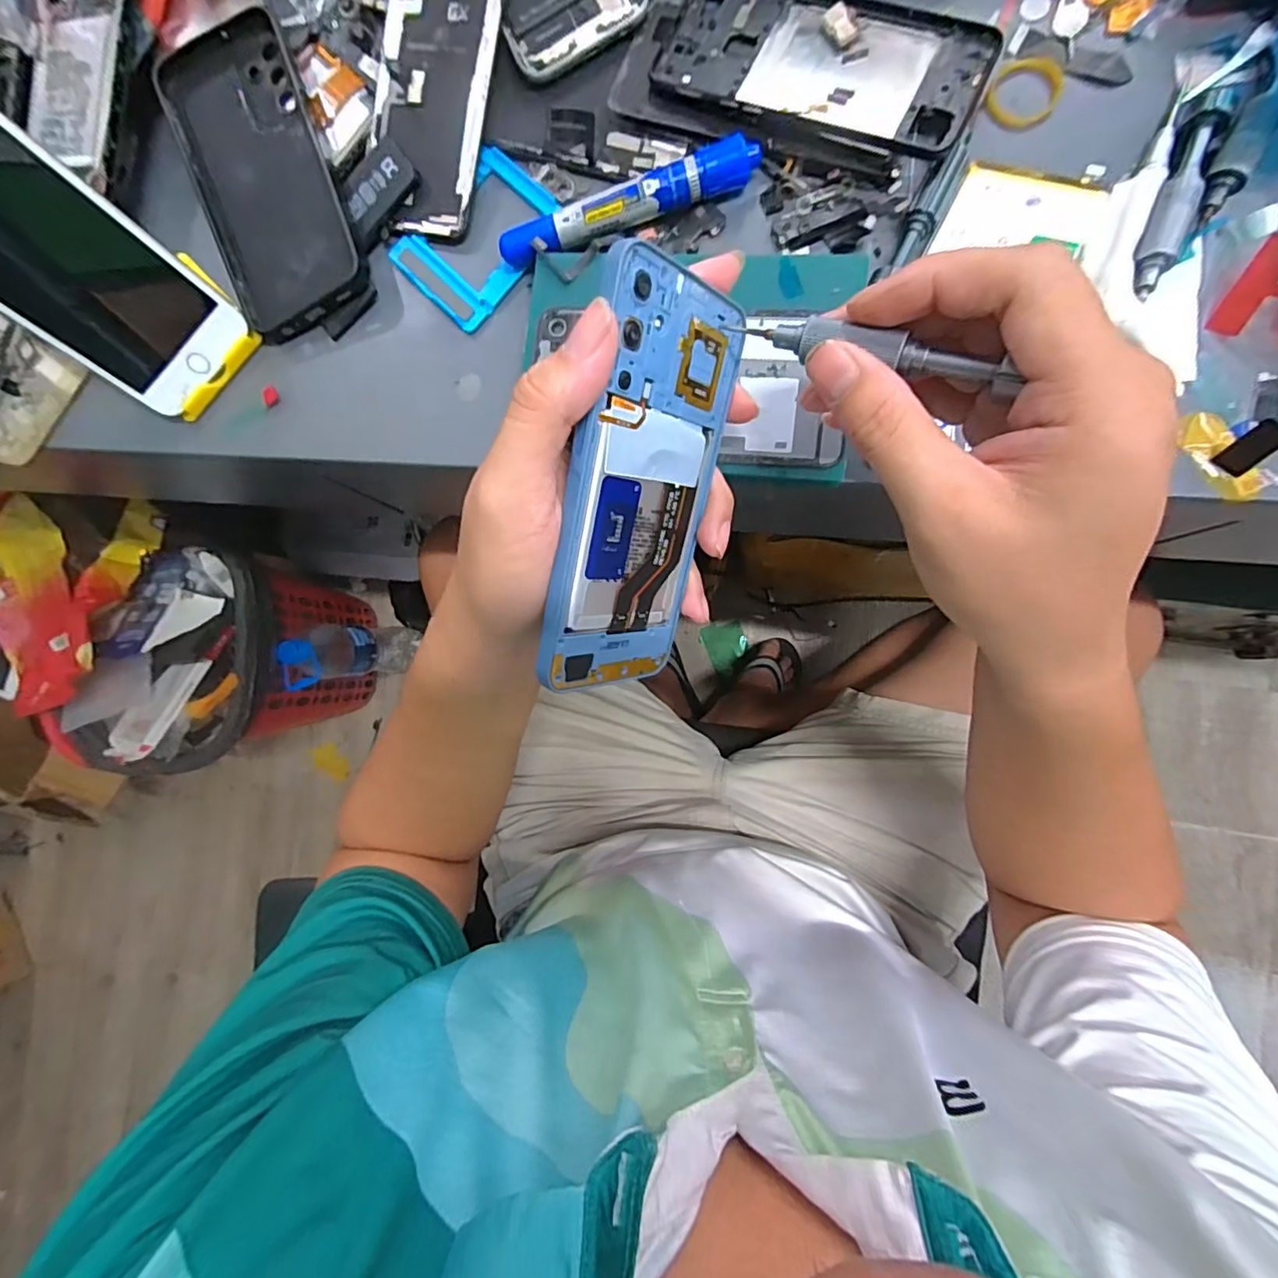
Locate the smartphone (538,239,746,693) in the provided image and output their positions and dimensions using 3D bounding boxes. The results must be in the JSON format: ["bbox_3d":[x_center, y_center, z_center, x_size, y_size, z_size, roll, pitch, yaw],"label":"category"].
[{"bbox_3d":[0.003,-0.056,0.225,0.004,0.076,0.156,25,111,38],"label":"smartphone"}]

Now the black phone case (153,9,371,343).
[{"bbox_3d":[-0.212,-0.260,0.319,0.079,0.016,0.164,-21,90,9],"label":"black phone case"}]

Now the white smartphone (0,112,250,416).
[{"bbox_3d":[-0.291,-0.191,0.277,0.076,0.153,0.012,-46,45,5],"label":"white smartphone"}]

